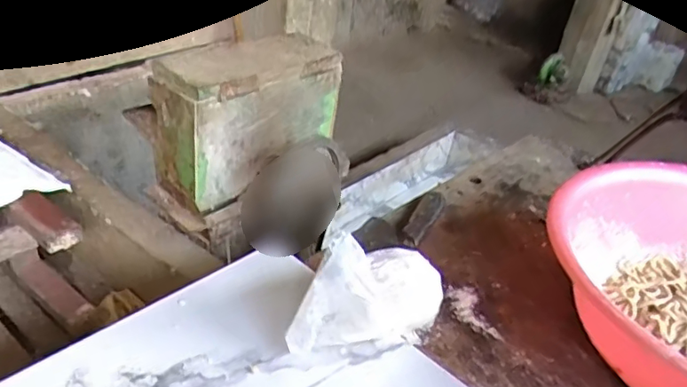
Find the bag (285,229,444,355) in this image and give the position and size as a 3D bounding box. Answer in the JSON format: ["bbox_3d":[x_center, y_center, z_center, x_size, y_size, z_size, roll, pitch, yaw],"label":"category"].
[{"bbox_3d":[0.026,0.094,0.539,0.155,0.120,0.062,-20,42,-36],"label":"bag"}]

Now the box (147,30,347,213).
[{"bbox_3d":[-0.170,-0.146,1.068,0.131,0.226,0.358,32,38,31],"label":"box"}]

